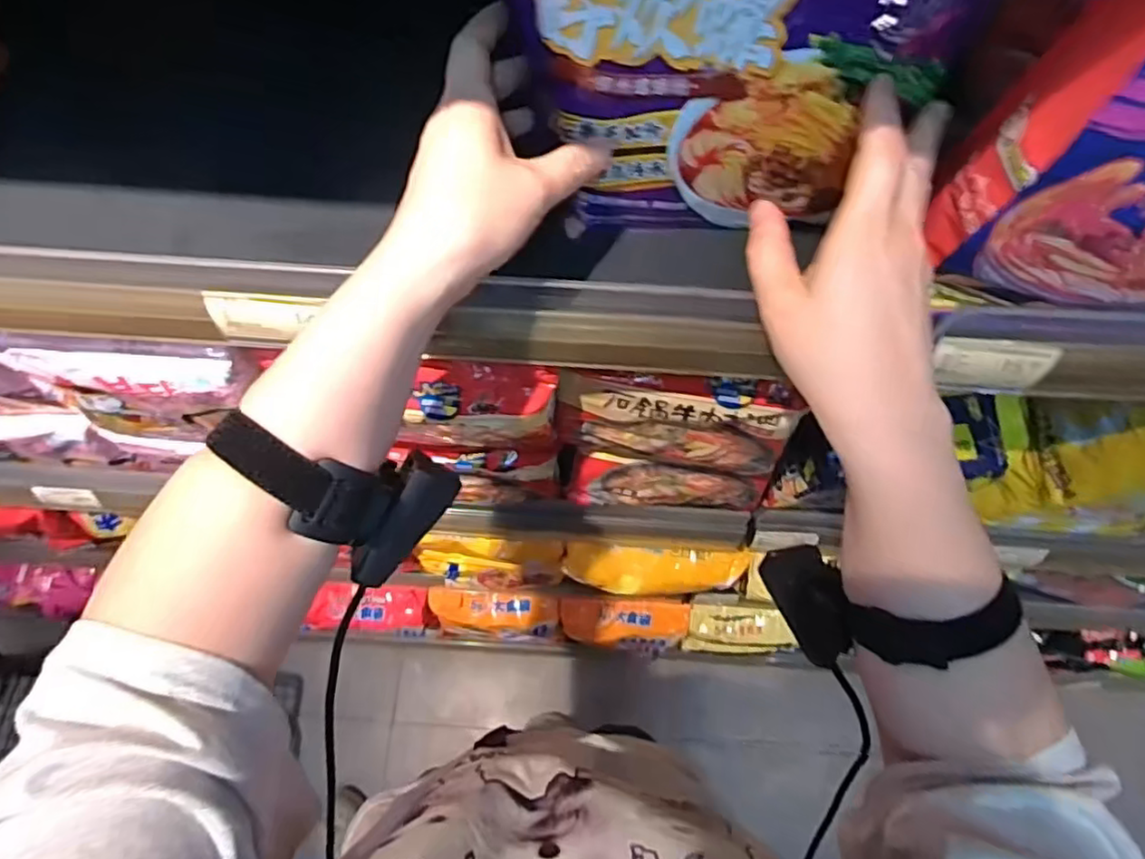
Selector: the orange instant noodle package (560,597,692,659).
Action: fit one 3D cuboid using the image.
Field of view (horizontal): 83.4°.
[{"bbox_3d":[0.088,0.335,1.103,0.214,0.070,0.075,5,65,1],"label":"orange instant noodle package"}]

